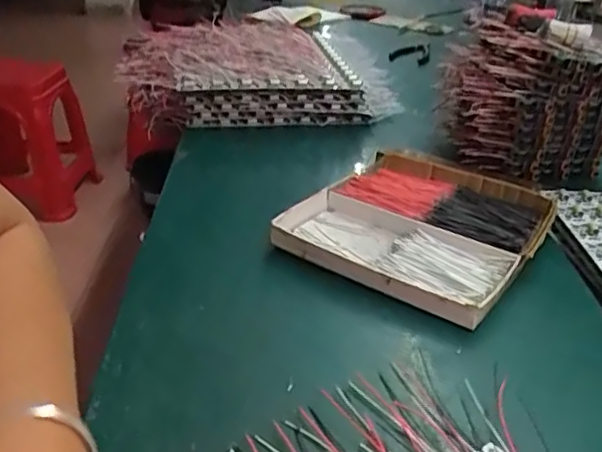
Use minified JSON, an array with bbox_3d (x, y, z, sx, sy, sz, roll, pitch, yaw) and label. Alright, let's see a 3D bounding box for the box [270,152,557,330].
[{"bbox_3d":[0.109,-0.004,0.547,0.198,0.023,0.217,21,34,32],"label":"box"}]

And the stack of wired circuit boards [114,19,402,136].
[{"bbox_3d":[-0.061,-0.230,0.887,0.359,0.068,0.289,-2,29,-6],"label":"stack of wired circuit boards"}]

